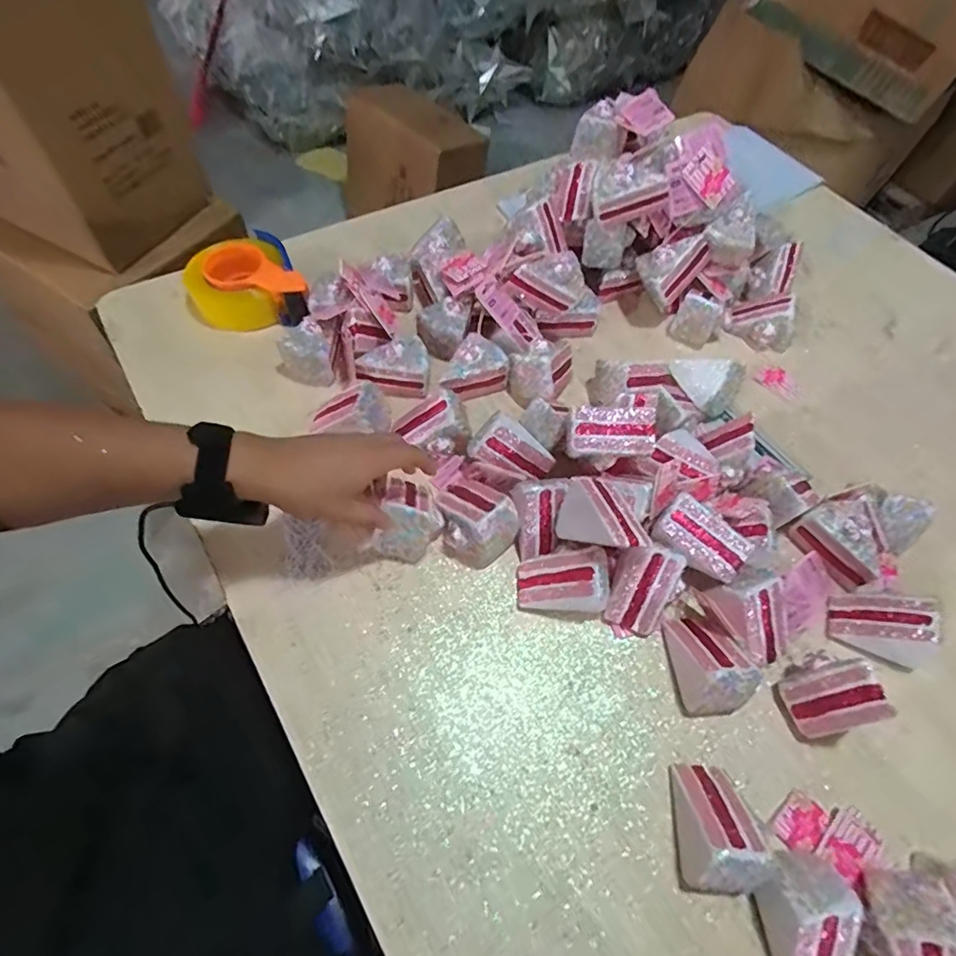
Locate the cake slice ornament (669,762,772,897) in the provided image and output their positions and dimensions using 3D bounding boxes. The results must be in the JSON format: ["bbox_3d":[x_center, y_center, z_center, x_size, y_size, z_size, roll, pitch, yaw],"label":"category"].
[{"bbox_3d":[0.198,0.286,0.439,0.051,0.070,0.088,6,61,-1],"label":"cake slice ornament"}]

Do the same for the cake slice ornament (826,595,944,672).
[{"bbox_3d":[0.405,0.144,0.535,0.075,0.056,0.066,16,61,4],"label":"cake slice ornament"}]

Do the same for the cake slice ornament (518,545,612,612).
[{"bbox_3d":[0.087,0.103,0.536,0.086,0.066,0.051,3,61,-3],"label":"cake slice ornament"}]

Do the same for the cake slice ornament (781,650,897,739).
[{"bbox_3d":[0.316,0.196,0.486,0.044,0.083,0.061,-15,64,-12],"label":"cake slice ornament"}]

